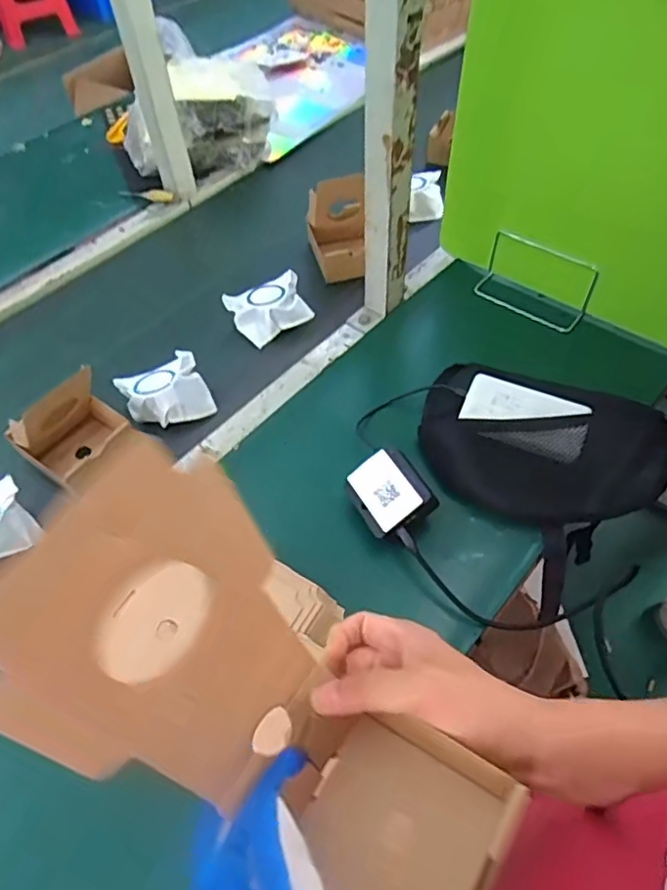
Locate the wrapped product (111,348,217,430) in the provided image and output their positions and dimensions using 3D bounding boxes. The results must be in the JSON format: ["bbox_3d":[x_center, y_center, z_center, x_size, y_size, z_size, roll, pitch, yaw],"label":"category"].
[{"bbox_3d":[-0.210,-0.065,0.756,0.098,0.044,0.073,-24,55,-13],"label":"wrapped product"}]

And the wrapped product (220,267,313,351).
[{"bbox_3d":[-0.089,-0.192,0.845,0.102,0.038,0.074,-23,57,-14],"label":"wrapped product"}]

